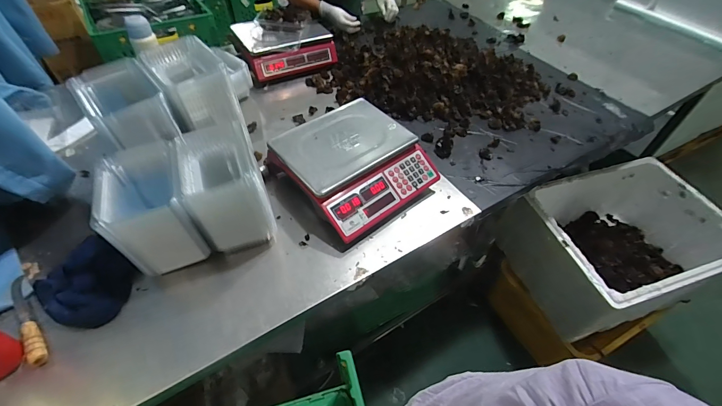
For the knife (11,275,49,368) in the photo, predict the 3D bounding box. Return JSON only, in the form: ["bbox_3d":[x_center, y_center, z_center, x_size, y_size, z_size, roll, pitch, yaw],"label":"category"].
[{"bbox_3d":[-0.599,0.203,0.619,0.027,0.020,0.206,-32,58,-26],"label":"knife"}]

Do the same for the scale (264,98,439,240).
[{"bbox_3d":[-0.019,-0.094,0.836,0.300,0.113,0.308,-32,58,-25],"label":"scale"}]

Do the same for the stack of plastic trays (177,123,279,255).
[{"bbox_3d":[-0.272,-0.021,0.717,0.135,0.204,0.180,-14,52,-13],"label":"stack of plastic trays"}]

